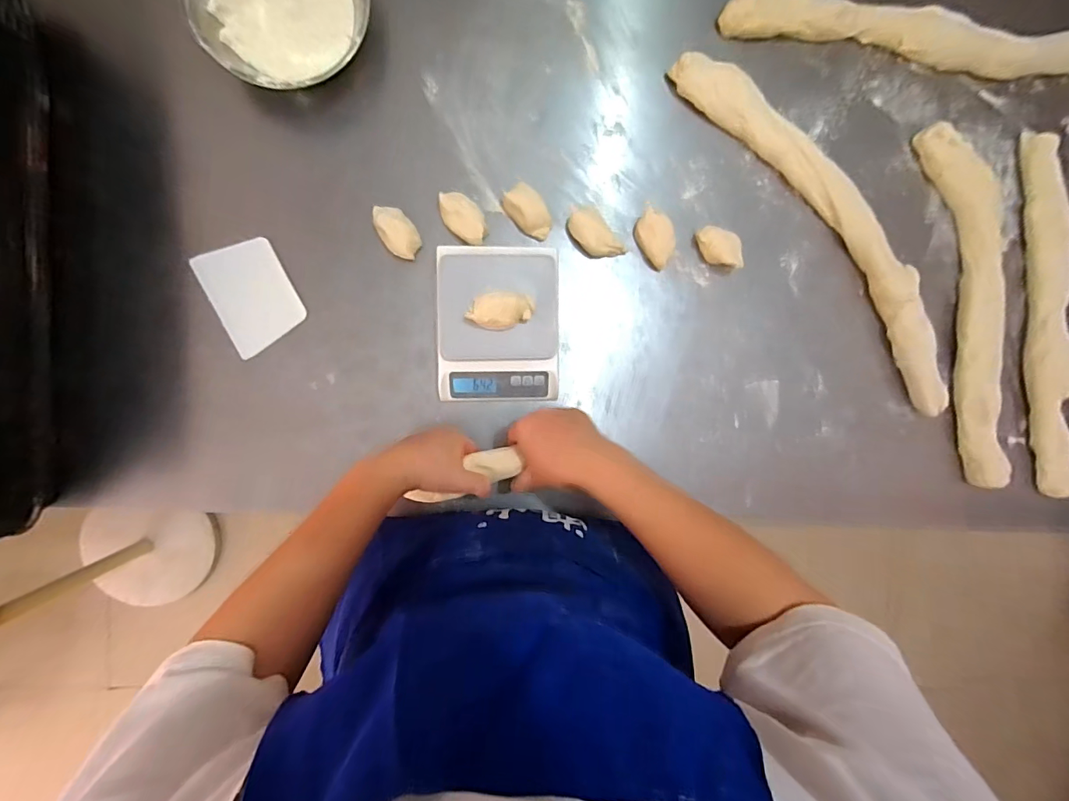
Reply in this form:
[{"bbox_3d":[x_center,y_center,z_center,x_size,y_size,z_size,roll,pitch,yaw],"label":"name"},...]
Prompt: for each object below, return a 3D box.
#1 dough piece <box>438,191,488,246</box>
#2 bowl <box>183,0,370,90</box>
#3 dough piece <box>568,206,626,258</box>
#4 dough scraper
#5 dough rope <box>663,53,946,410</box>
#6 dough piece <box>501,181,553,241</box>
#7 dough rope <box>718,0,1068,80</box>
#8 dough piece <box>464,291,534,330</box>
[{"bbox_3d":[-0.088,-0.223,0.561,0.072,0.022,0.039,44,88,-5],"label":"dough piece"},{"bbox_3d":[-0.287,-0.448,0.519,0.184,0.059,0.176,0,92,-5],"label":"bowl"},{"bbox_3d":[0.075,-0.205,0.567,0.079,0.030,0.036,43,88,-5],"label":"dough piece"},{"bbox_3d":[-0.341,-0.127,0.551,0.096,0.006,0.120,-26,100,-4],"label":"dough scraper"},{"bbox_3d":[0.382,-0.226,0.591,0.091,0.037,0.563,-40,95,-2],"label":"dough rope"},{"bbox_3d":[-0.006,-0.232,0.564,0.040,0.032,0.065,-43,95,-2],"label":"dough piece"},{"bbox_3d":[0.519,-0.470,0.589,0.569,0.032,0.059,3,92,-5],"label":"dough rope"},{"bbox_3d":[-0.039,-0.103,0.534,0.073,0.042,0.042,6,92,-4],"label":"dough piece"}]

